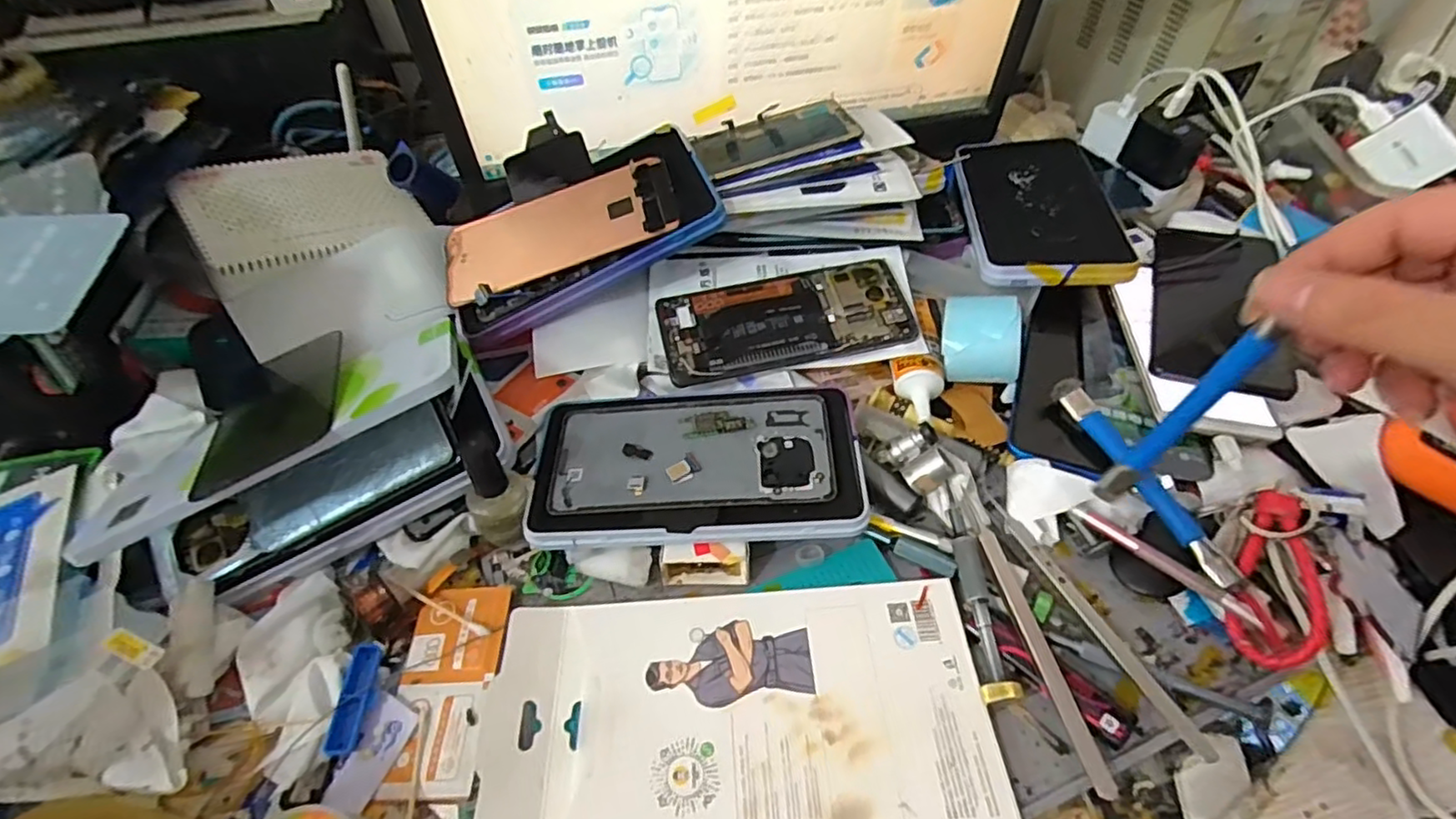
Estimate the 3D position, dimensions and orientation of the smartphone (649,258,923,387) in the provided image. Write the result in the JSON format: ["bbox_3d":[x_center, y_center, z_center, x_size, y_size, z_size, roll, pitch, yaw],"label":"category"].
[{"bbox_3d":[0.038,-0.062,0.425,0.162,0.007,0.074,-12,59,-5],"label":"smartphone"}]

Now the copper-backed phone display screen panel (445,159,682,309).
[{"bbox_3d":[-0.114,-0.122,0.429,0.161,0.005,0.074,-21,60,5],"label":"copper-backed phone display screen panel"}]

